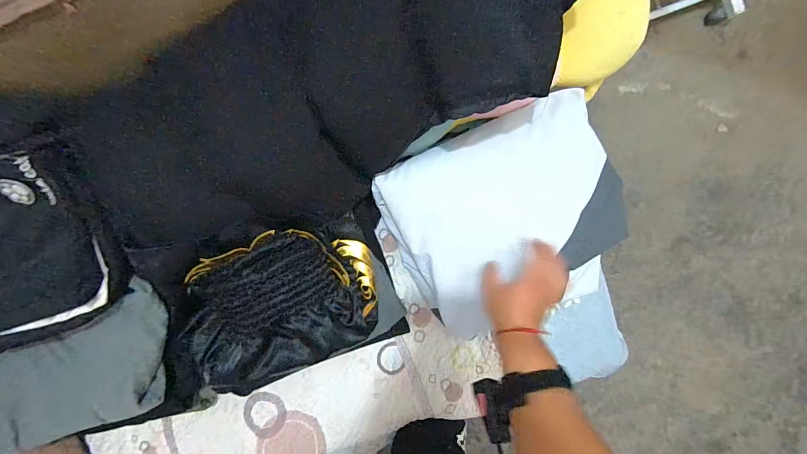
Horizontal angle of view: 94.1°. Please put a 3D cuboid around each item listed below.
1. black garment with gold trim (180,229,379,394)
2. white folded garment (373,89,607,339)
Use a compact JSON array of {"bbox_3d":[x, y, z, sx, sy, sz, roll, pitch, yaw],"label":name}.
[{"bbox_3d":[-0.200,0.123,0.568,0.319,0.073,0.207,-25,93,4],"label":"black garment with gold trim"},{"bbox_3d":[0.165,-0.027,0.582,0.352,0.050,0.275,-31,92,5],"label":"white folded garment"}]

